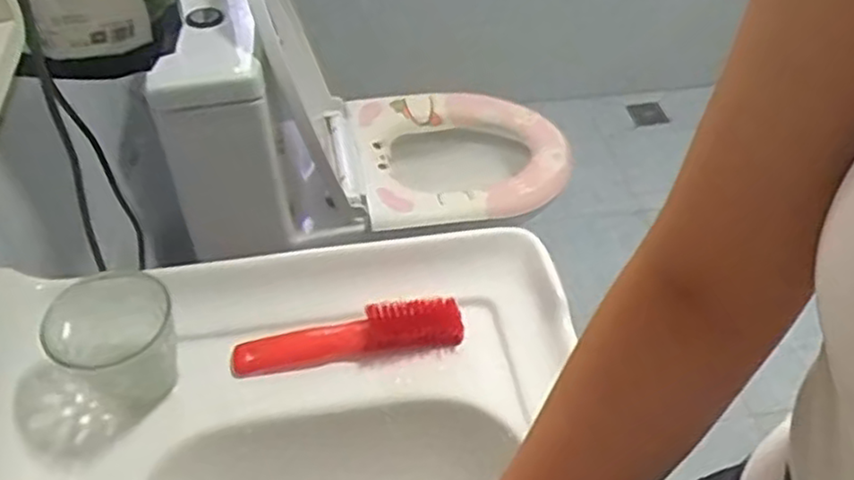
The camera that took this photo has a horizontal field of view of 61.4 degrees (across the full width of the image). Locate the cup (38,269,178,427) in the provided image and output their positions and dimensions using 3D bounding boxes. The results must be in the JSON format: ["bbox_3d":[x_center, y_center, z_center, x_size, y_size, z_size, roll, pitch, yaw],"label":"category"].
[{"bbox_3d":[-0.236,0.081,0.561,0.087,0.082,0.077,25,51,21],"label":"cup"}]

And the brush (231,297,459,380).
[{"bbox_3d":[-0.067,0.081,0.603,0.191,0.032,0.039,-8,47,-9],"label":"brush"}]

